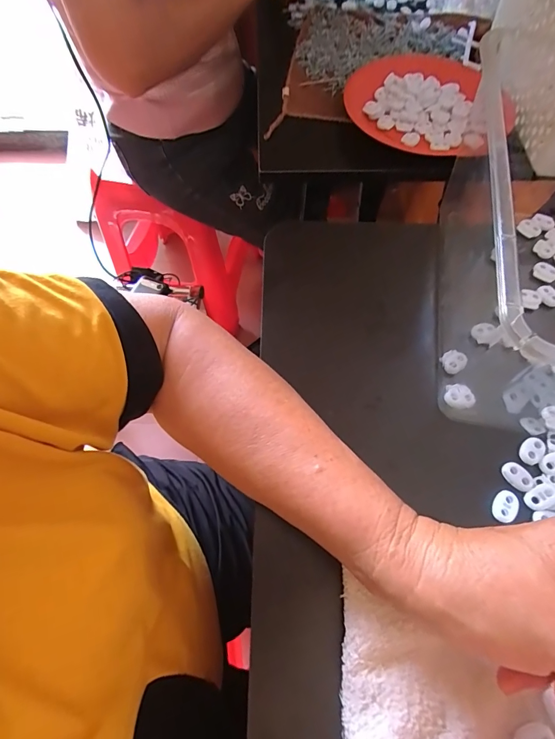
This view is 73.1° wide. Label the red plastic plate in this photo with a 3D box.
[{"bbox_3d":[0.196,-0.342,0.479,0.184,0.022,0.194,1,63,-1],"label":"red plastic plate"}]

